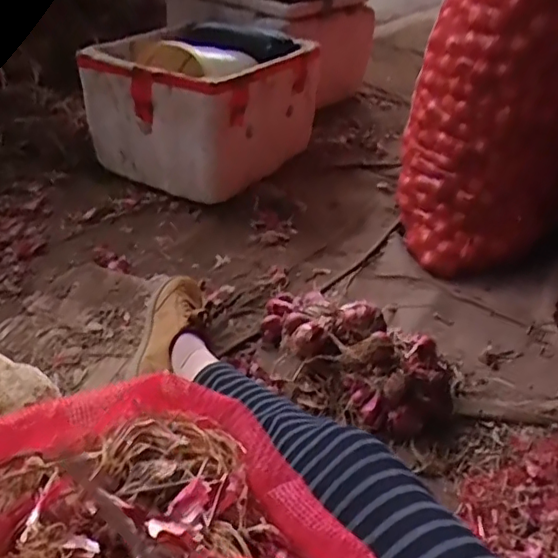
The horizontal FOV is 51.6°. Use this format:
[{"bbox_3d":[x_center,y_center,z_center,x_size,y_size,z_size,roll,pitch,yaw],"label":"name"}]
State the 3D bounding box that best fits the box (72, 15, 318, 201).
[{"bbox_3d":[-0.189,-0.451,1.477,0.403,0.311,0.453,27,42,27],"label":"box"}]

